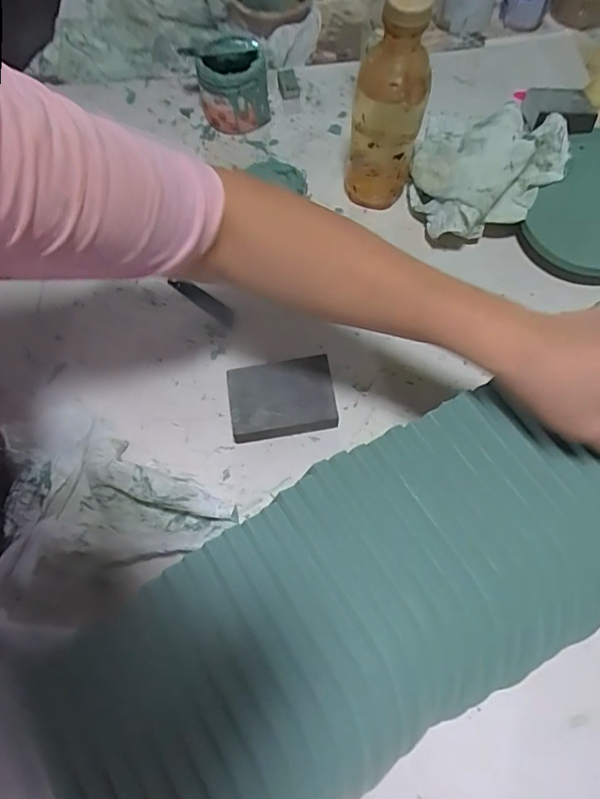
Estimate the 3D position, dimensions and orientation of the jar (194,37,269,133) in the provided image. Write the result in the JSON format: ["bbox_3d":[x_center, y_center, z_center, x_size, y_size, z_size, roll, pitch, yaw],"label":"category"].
[{"bbox_3d":[-0.081,-0.380,0.615,0.081,0.074,0.076,-1,67,1],"label":"jar"}]

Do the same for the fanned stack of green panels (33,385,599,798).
[{"bbox_3d":[0.080,0.113,0.335,0.471,0.048,0.178,-28,71,-10],"label":"fanned stack of green panels"}]

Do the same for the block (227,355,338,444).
[{"bbox_3d":[-0.018,-0.001,0.481,0.096,0.026,0.069,-9,67,-2],"label":"block"}]

